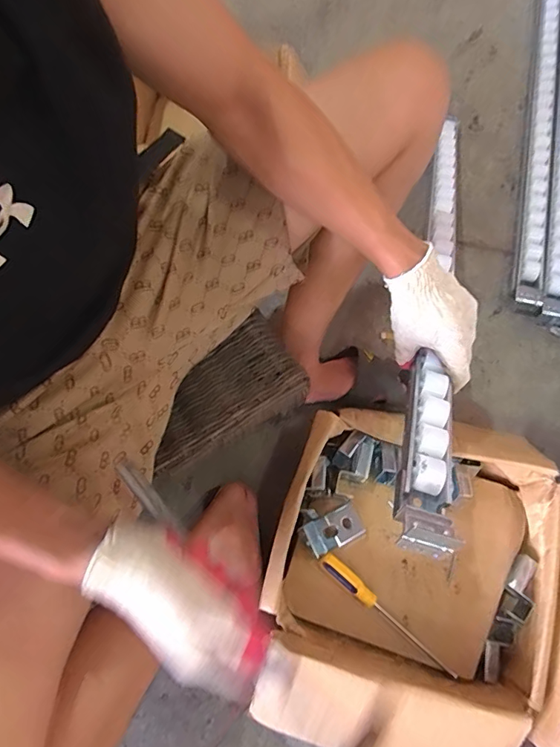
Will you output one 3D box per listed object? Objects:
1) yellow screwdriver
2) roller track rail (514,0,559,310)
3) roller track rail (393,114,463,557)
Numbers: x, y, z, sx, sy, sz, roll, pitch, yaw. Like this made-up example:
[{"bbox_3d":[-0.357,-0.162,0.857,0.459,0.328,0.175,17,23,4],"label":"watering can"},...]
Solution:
[{"bbox_3d":[0.141,0.316,0.602,0.214,0.024,0.023,39,76,12],"label":"yellow screwdriver"},{"bbox_3d":[0.528,-0.536,0.937,0.049,0.058,0.928,13,72,5],"label":"roller track rail"},{"bbox_3d":[0.225,-0.152,0.639,0.053,0.039,0.815,15,53,6],"label":"roller track rail"}]

